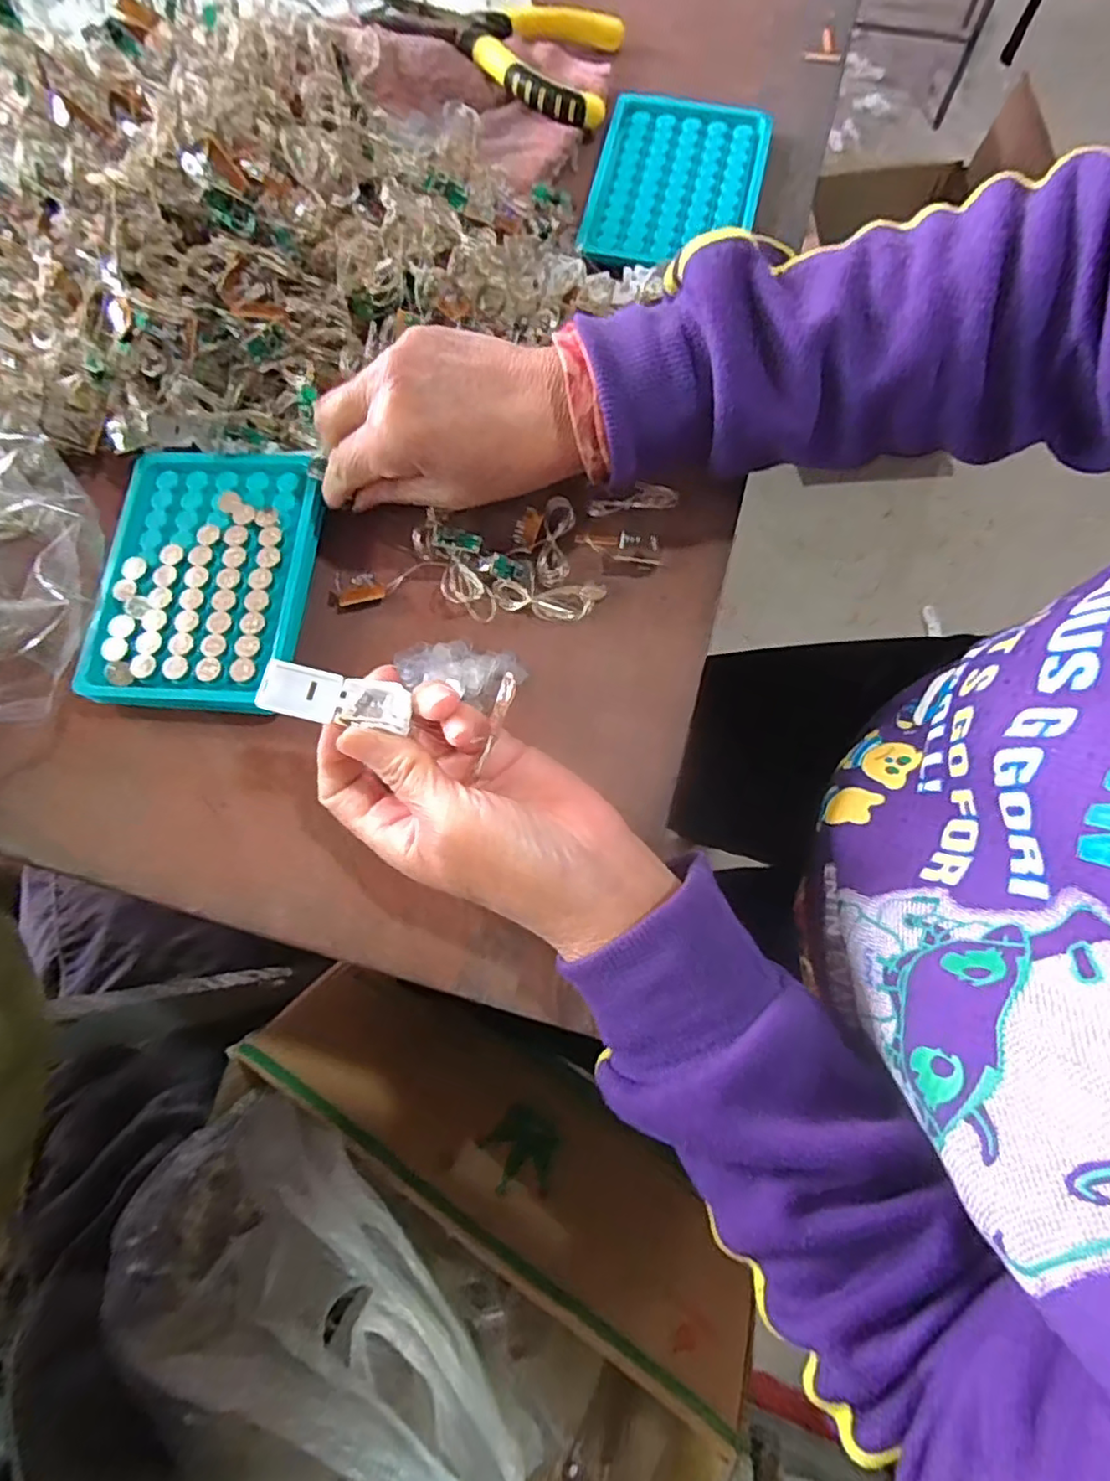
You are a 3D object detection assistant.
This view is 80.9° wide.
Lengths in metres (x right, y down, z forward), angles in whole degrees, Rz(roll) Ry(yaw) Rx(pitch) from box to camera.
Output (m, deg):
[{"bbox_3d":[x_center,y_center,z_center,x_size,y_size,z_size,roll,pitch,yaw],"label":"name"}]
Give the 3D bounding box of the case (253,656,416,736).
[{"bbox_3d":[-0.082,-0.017,0.244,0.054,0.012,0.020,11,74,-1],"label":"case"}]

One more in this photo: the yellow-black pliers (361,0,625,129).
[{"bbox_3d":[-0.040,-0.432,0.406,0.154,0.019,0.085,9,75,4],"label":"yellow-black pliers"}]

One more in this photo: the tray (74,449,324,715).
[{"bbox_3d":[-0.171,-0.080,0.315,0.098,0.015,0.135,4,74,0],"label":"tray"}]

